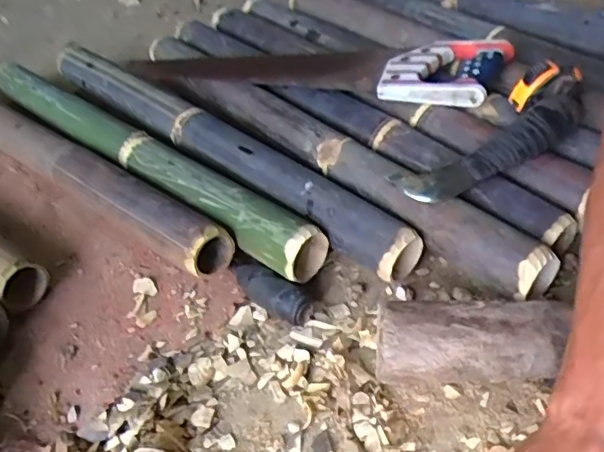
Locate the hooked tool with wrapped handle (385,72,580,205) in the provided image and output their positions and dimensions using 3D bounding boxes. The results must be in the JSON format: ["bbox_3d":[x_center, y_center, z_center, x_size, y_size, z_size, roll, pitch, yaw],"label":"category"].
[{"bbox_3d":[0.206,-0.086,0.587,0.223,0.034,0.062,-31,48,-7],"label":"hooked tool with wrapped handle"}]

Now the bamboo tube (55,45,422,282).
[{"bbox_3d":[-0.148,-0.125,0.762,0.071,0.071,0.713,-37,52,-26],"label":"bamboo tube"}]

